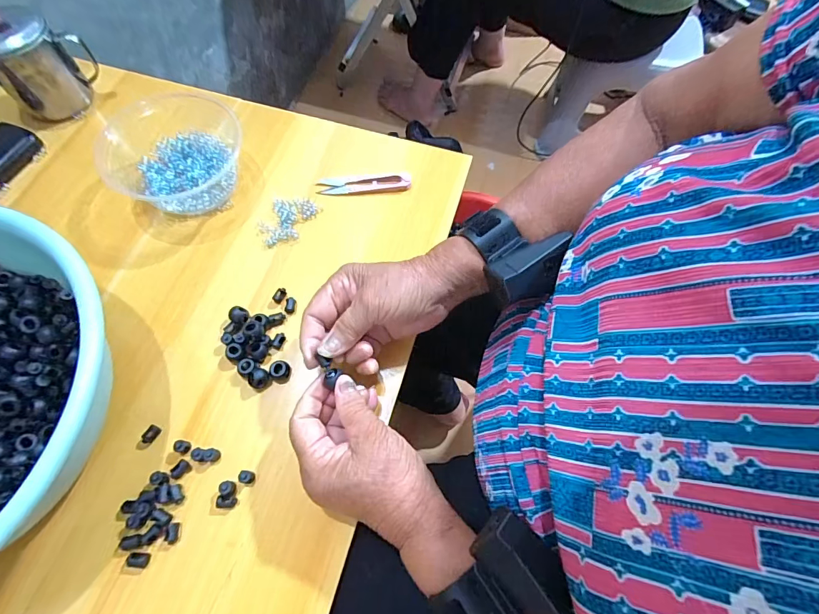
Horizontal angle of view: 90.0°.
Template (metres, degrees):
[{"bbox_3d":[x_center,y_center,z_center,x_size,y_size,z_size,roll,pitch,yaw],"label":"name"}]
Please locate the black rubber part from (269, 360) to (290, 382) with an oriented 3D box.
[{"bbox_3d":[-0.115,0.055,0.364,0.014,0.013,0.018,1,66,0],"label":"black rubber part"}]

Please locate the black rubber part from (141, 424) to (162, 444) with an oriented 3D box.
[{"bbox_3d":[-0.216,0.106,0.342,0.010,0.004,0.015,31,69,13],"label":"black rubber part"}]

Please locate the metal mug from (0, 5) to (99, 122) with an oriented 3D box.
[{"bbox_3d":[-0.404,-0.270,0.449,0.070,0.095,0.087,23,68,10],"label":"metal mug"}]

